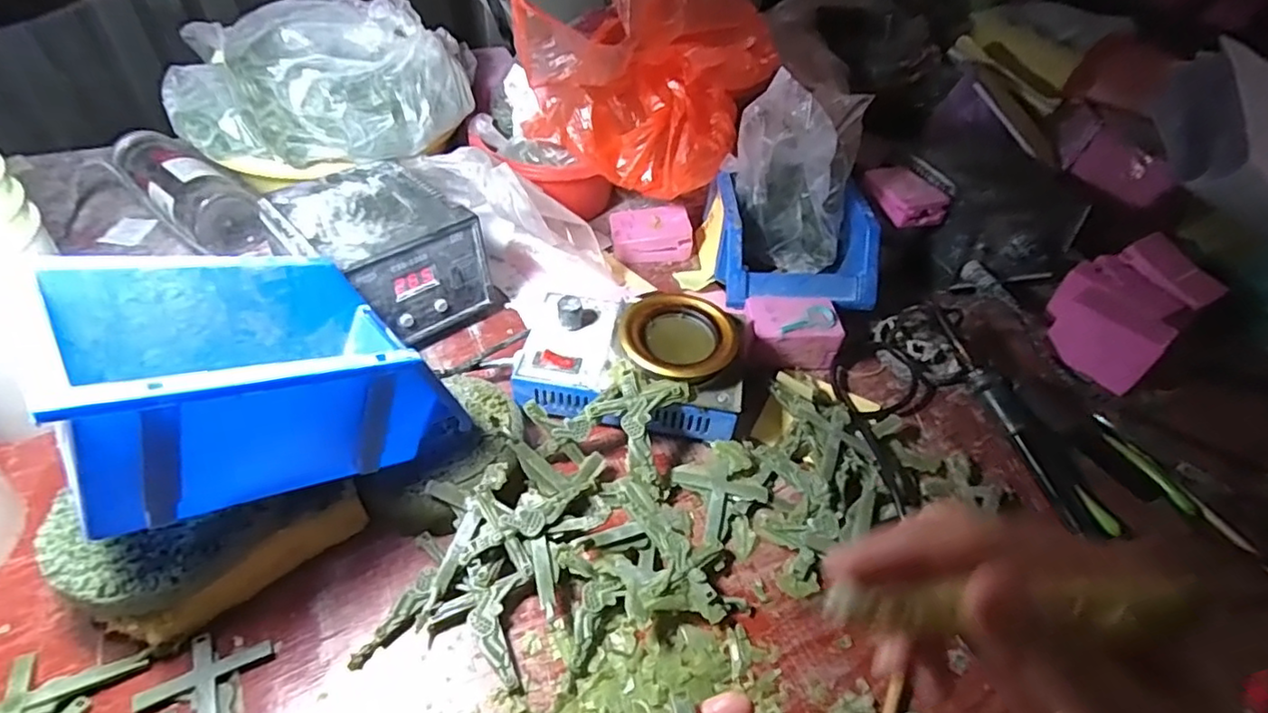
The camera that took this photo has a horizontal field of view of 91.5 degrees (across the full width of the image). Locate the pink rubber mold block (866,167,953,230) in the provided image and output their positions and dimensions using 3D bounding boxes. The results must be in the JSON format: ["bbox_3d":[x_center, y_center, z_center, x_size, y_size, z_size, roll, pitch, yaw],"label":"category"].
[{"bbox_3d":[0.238,-0.144,0.543,0.049,0.024,0.069,-6,47,-11],"label":"pink rubber mold block"}]

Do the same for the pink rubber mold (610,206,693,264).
[{"bbox_3d":[0.015,-0.113,0.572,0.072,0.030,0.048,-6,47,-11],"label":"pink rubber mold"}]

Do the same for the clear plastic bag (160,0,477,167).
[{"bbox_3d":[-0.254,-0.226,0.496,0.240,0.089,0.131,-8,47,-12],"label":"clear plastic bag"}]

